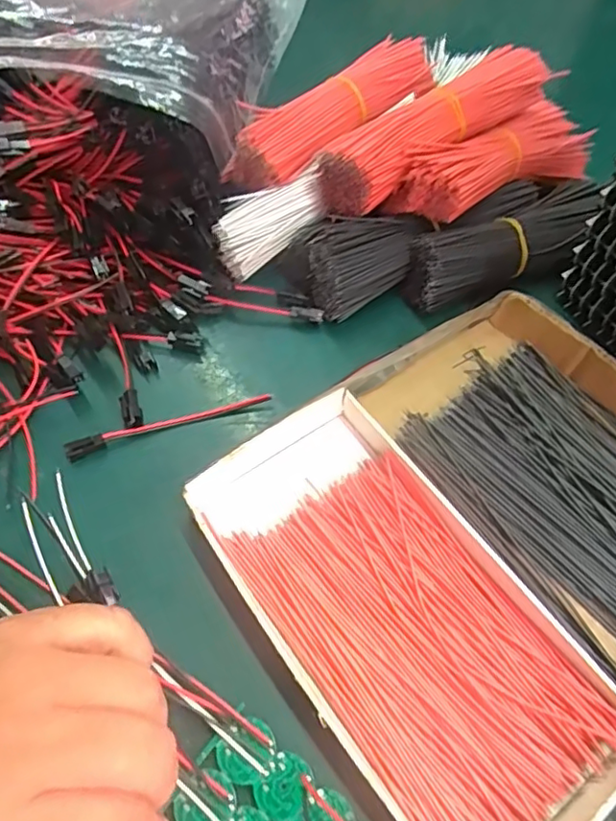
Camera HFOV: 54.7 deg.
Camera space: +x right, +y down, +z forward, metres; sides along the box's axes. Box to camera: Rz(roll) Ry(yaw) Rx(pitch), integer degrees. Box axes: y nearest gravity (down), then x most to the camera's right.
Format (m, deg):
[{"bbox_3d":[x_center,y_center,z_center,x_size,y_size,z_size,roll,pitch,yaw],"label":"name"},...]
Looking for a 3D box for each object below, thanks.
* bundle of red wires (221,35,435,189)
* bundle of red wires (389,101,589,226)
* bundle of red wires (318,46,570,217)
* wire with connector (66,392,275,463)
[{"bbox_3d":[0.018,-0.173,0.357,0.038,0.042,0.148,39,66,21],"label":"bundle of red wires"},{"bbox_3d":[0.115,-0.141,0.342,0.154,0.036,0.033,-26,63,-29],"label":"bundle of red wires"},{"bbox_3d":[0.071,-0.155,0.321,0.150,0.027,0.031,-34,64,-18],"label":"bundle of red wires"},{"bbox_3d":[-0.069,0.006,0.298,0.101,0.011,0.007,-17,61,-11],"label":"wire with connector"}]

